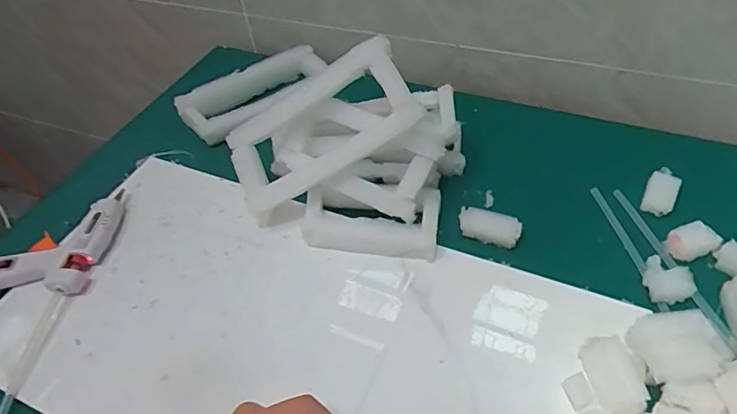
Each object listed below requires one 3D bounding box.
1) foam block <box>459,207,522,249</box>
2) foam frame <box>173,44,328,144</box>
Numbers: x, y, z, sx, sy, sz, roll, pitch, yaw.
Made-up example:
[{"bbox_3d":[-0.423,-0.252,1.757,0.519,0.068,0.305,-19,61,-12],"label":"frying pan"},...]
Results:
[{"bbox_3d":[0.126,0.020,0.533,0.062,0.020,0.027,18,53,20],"label":"foam block"},{"bbox_3d":[-0.154,-0.164,0.698,0.210,0.034,0.072,-36,55,-23],"label":"foam frame"}]

